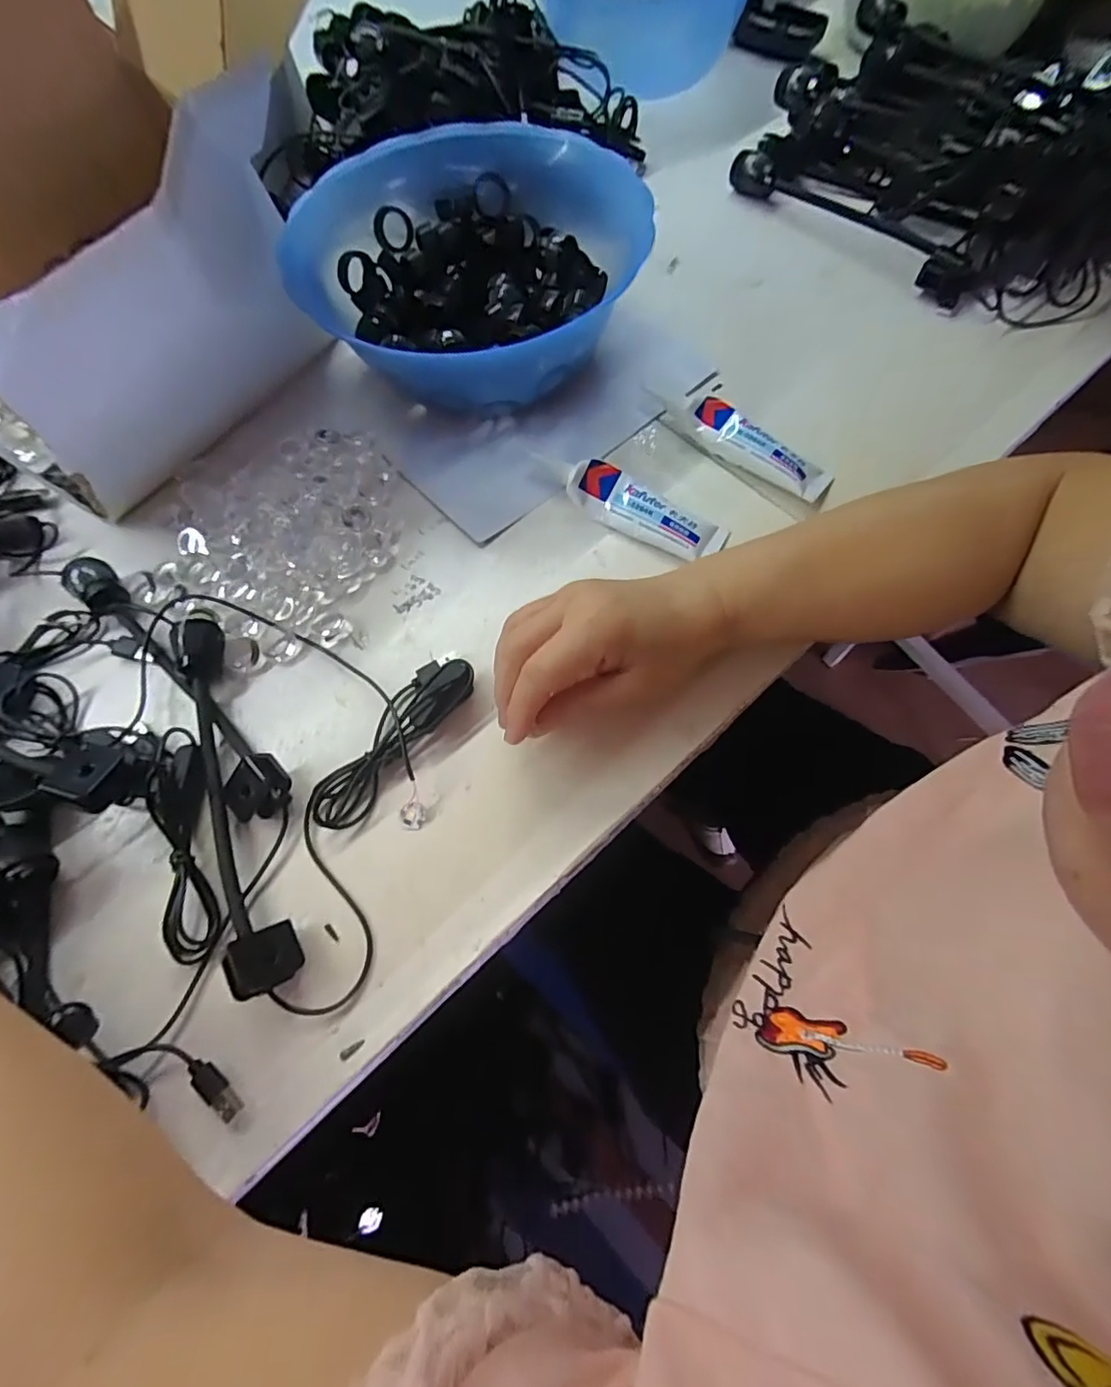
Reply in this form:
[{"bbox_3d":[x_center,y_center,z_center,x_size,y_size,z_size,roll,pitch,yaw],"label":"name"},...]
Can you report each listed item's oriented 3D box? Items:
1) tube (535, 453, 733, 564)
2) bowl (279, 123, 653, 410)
[{"bbox_3d":[0.046,-0.128,0.381,0.137,0.021,0.033,29,72,10],"label":"tube"},{"bbox_3d":[-0.047,-0.307,0.417,0.220,0.085,0.239,0,69,-1],"label":"bowl"}]

